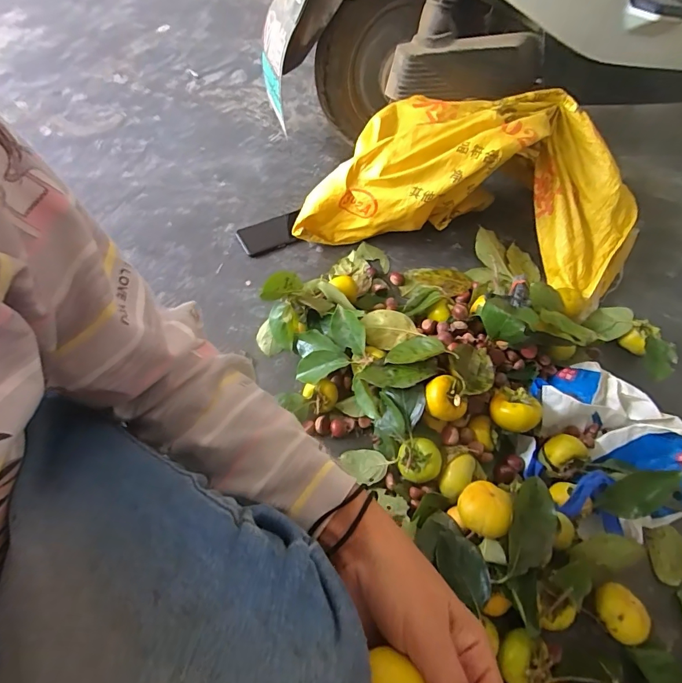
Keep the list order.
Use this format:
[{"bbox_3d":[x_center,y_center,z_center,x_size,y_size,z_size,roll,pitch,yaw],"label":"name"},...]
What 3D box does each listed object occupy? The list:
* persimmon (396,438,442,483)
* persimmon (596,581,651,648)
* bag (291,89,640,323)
[{"bbox_3d":[0.115,0.171,0.601,0.058,0.045,0.053,2,58,-3],"label":"persimmon"},{"bbox_3d":[0.362,0.357,0.545,0.055,0.062,0.063,30,61,14],"label":"persimmon"},{"bbox_3d":[0.282,-0.294,0.831,0.658,0.254,0.328,16,59,6],"label":"bag"}]

